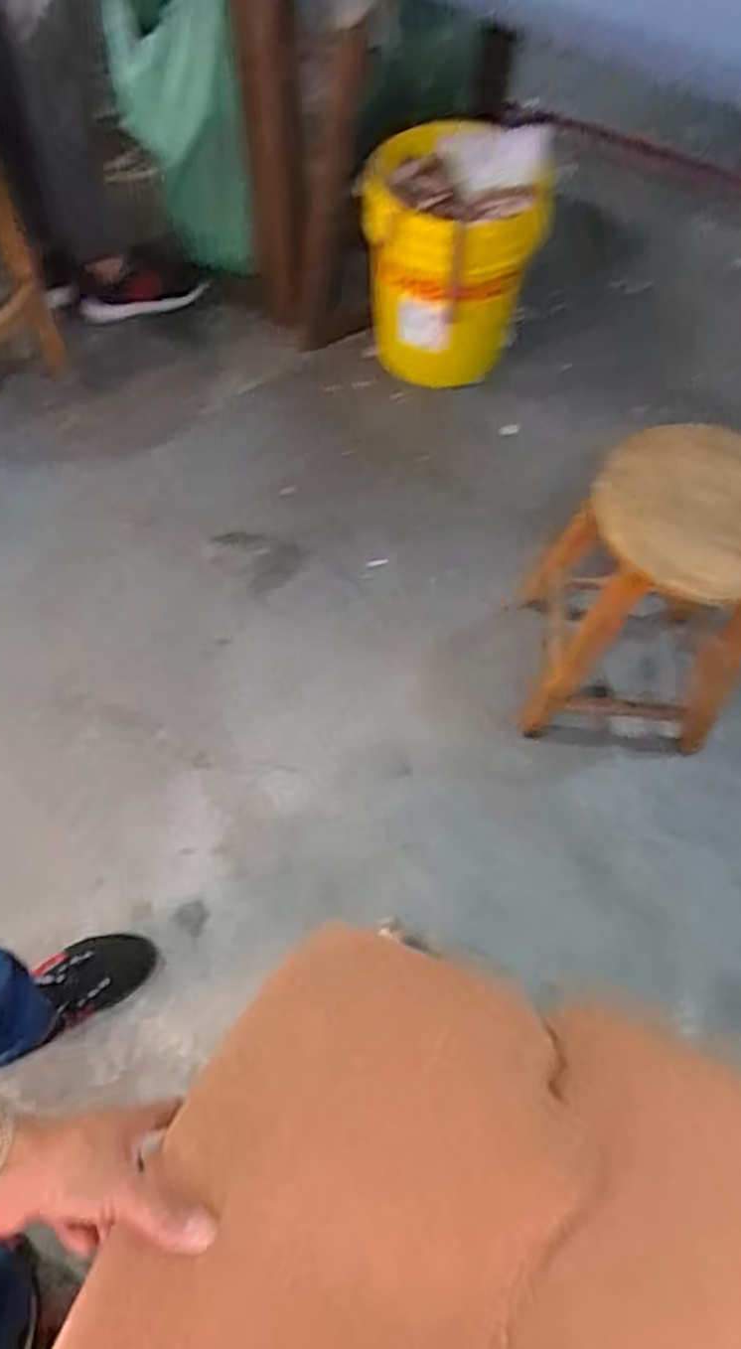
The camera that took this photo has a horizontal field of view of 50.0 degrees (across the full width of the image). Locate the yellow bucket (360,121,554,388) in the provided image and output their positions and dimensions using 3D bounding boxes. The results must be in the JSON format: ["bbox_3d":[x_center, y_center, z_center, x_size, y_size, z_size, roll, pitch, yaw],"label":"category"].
[{"bbox_3d":[0.151,-0.741,1.484,0.299,0.413,0.299,0,63,0],"label":"yellow bucket"}]

